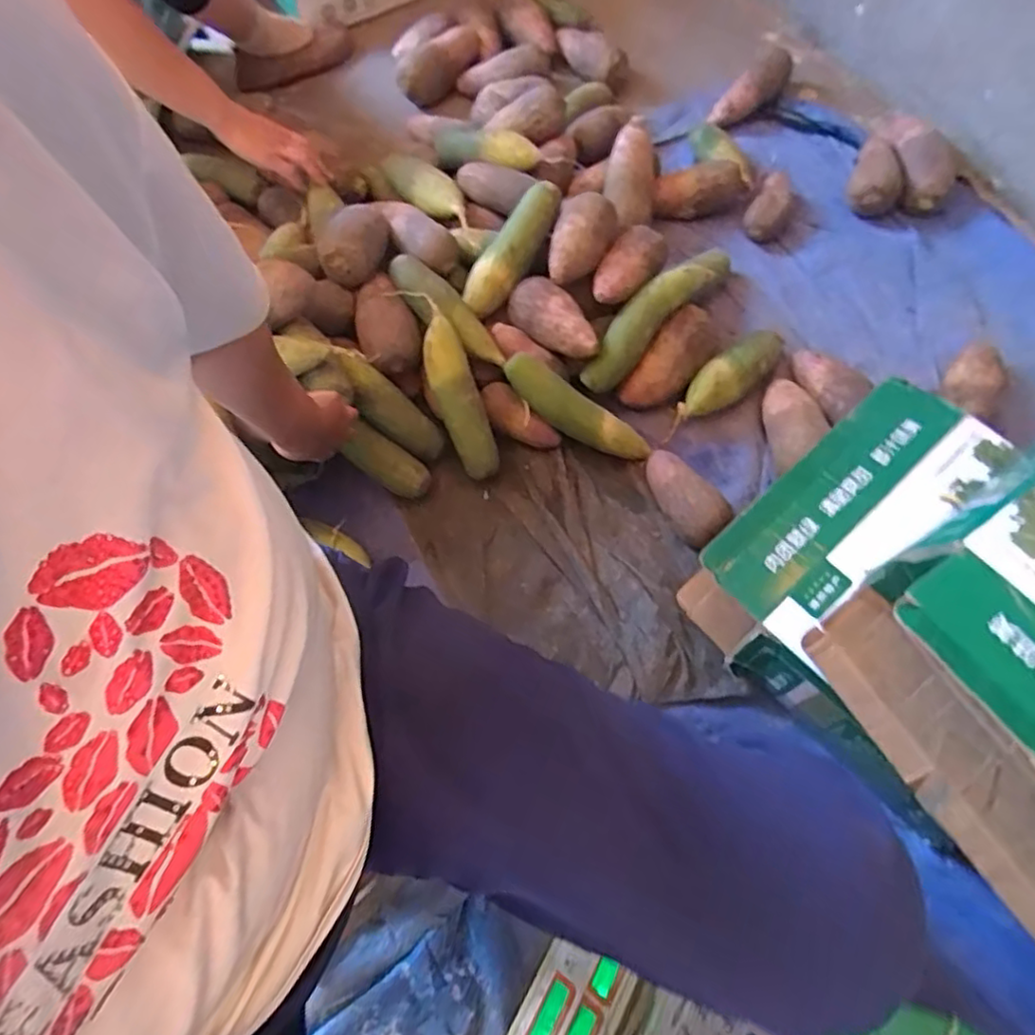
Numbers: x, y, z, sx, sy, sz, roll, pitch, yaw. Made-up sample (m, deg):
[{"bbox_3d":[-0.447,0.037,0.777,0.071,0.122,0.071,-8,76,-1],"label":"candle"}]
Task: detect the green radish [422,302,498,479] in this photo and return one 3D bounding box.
[{"bbox_3d":[-0.086,-0.173,0.834,0.060,0.058,0.259,-22,104,-8],"label":"green radish"}]

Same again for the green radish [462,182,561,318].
[{"bbox_3d":[-0.008,-0.360,0.859,0.052,0.051,0.191,38,99,17],"label":"green radish"}]

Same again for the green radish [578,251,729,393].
[{"bbox_3d":[0.180,-0.274,0.856,0.259,0.046,0.059,-45,71,-2],"label":"green radish"}]

